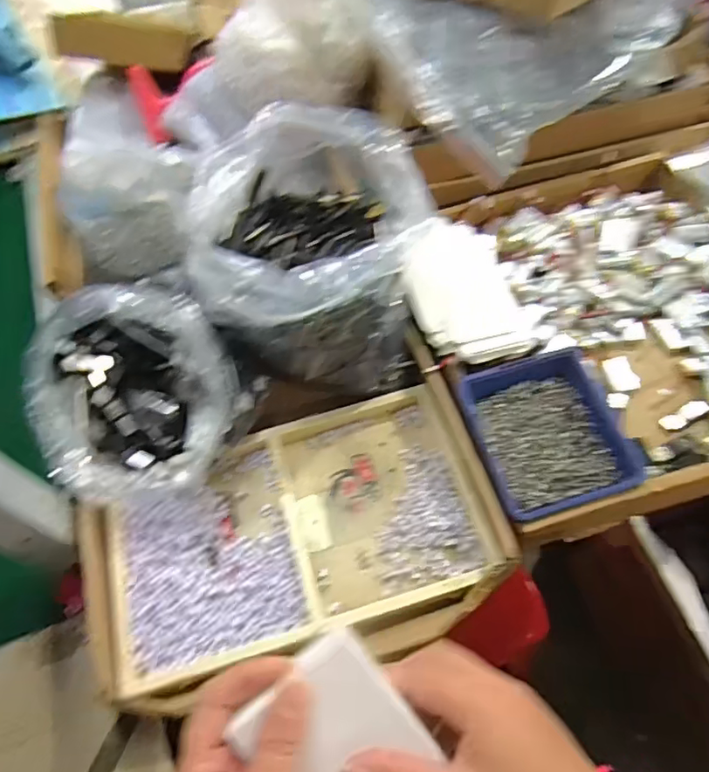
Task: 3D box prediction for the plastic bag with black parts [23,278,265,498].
[{"bbox_3d":[-0.205,-0.006,0.536,0.193,0.114,0.208,-36,64,-16],"label":"plastic bag with black parts"}]

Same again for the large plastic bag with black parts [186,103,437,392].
[{"bbox_3d":[-0.034,-0.130,0.539,0.200,0.176,0.207,-1,60,4],"label":"large plastic bag with black parts"}]

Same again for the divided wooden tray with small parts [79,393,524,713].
[{"bbox_3d":[-0.051,0.137,0.507,0.343,0.041,0.220,-21,61,-7],"label":"divided wooden tray with small parts"}]

